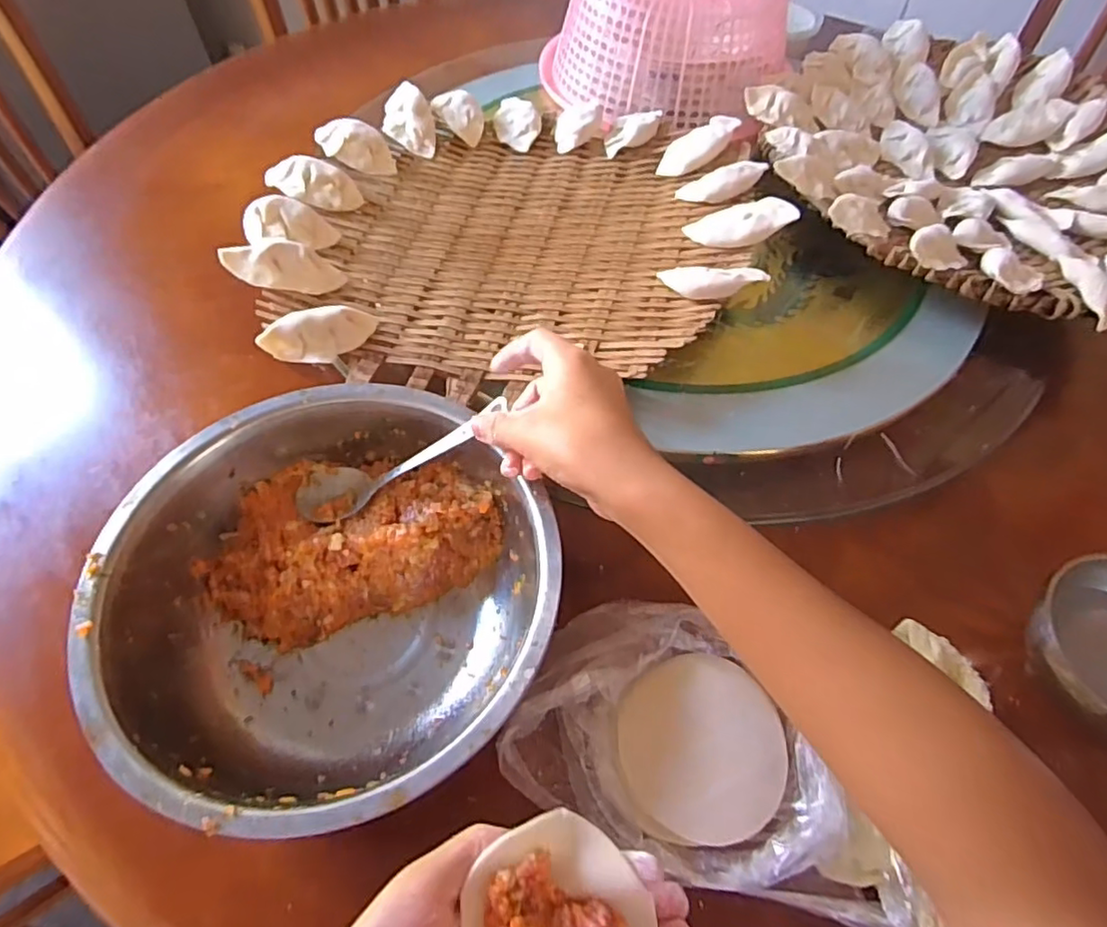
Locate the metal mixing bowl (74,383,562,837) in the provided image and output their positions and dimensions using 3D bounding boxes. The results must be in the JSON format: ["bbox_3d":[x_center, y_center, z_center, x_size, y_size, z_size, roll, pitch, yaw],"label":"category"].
[{"bbox_3d":[-0.116,0.074,0.348,0.225,0.085,0.227,4,56,0],"label":"metal mixing bowl"}]

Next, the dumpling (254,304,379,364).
[{"bbox_3d":[-0.157,-0.087,0.416,0.076,0.020,0.033,-25,61,-18],"label":"dumpling"}]

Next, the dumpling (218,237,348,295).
[{"bbox_3d":[-0.194,-0.143,0.442,0.081,0.020,0.034,6,54,-21],"label":"dumpling"}]

